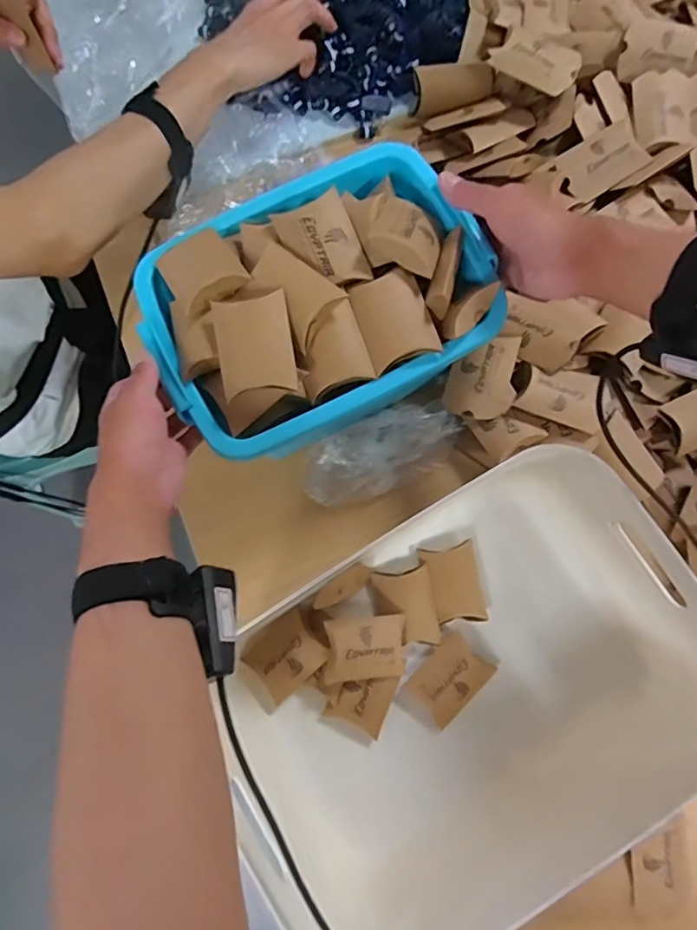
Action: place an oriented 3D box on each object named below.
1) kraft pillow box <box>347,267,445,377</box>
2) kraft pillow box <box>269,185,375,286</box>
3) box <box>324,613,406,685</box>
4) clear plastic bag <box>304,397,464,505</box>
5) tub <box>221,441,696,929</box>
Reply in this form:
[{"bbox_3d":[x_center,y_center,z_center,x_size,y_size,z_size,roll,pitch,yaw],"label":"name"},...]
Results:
[{"bbox_3d":[0.035,-0.112,0.421,0.053,0.015,0.066,-22,80,-3],"label":"kraft pillow box"},{"bbox_3d":[-0.019,-0.169,0.418,0.053,0.015,0.070,-27,80,-4],"label":"kraft pillow box"},{"bbox_3d":[0.017,0.167,0.501,0.075,0.017,0.052,2,68,-25],"label":"box"},{"bbox_3d":[0.032,-0.014,0.547,0.157,0.036,0.067,-24,80,-3],"label":"clear plastic bag"},{"bbox_3d":[0.101,0.194,0.452,0.347,0.151,0.280,-32,81,-4],"label":"tub"}]

